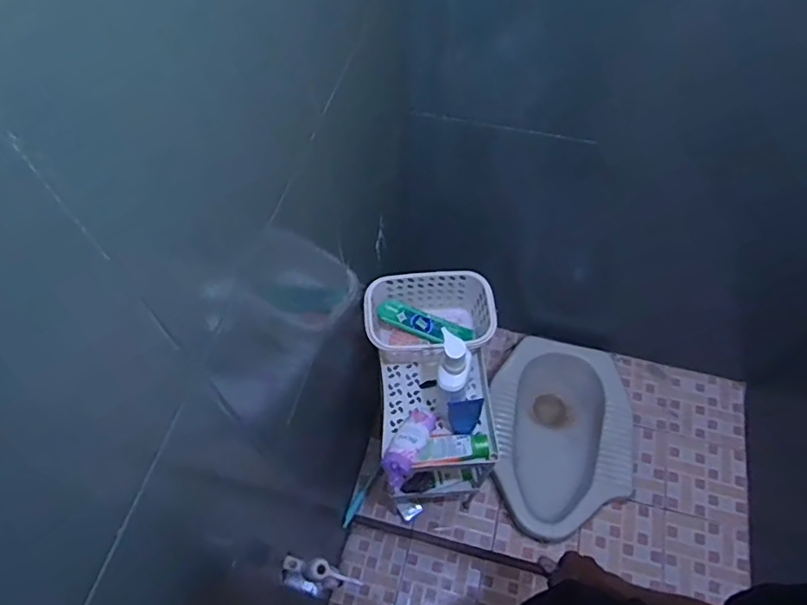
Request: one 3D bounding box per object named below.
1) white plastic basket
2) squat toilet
[{"bbox_3d":[0.047,0.036,1.063,0.235,0.114,0.151,-6,61,-4],"label":"white plastic basket"},{"bbox_3d":[0.425,0.380,1.550,0.361,0.195,0.498,3,61,1],"label":"squat toilet"}]

